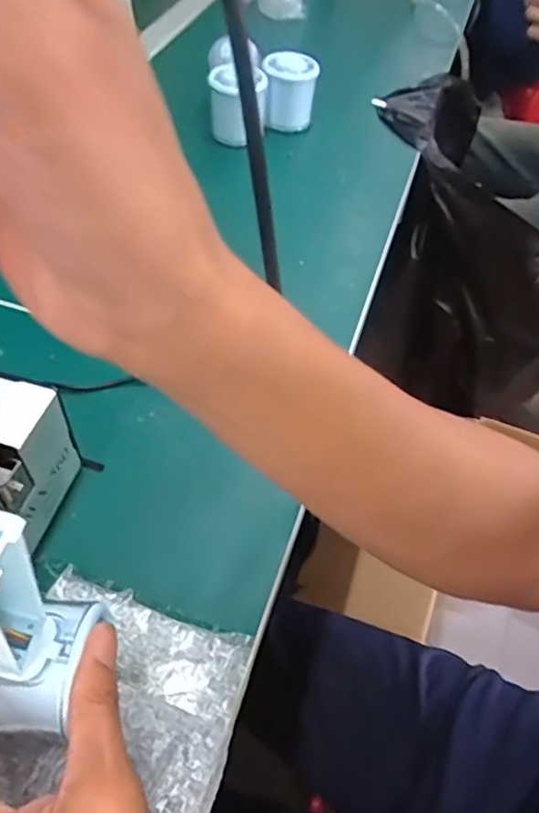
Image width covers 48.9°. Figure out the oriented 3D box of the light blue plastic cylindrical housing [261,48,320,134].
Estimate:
[{"bbox_3d":[0.020,-0.327,0.616,0.057,0.063,0.050,1,53,-3],"label":"light blue plastic cylindrical housing"}]

